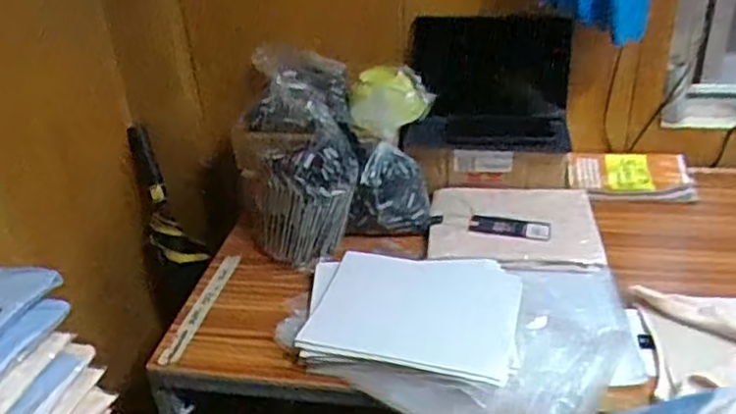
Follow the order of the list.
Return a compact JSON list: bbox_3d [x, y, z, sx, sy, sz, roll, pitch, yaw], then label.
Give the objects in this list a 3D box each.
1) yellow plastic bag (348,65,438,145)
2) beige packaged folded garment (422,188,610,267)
[{"bbox_3d":[0.043,-0.162,1.177,0.122,0.119,0.137,5,31,13],"label":"yellow plastic bag"},{"bbox_3d":[0.237,0.032,1.127,0.264,0.042,0.220,2,31,4],"label":"beige packaged folded garment"}]

